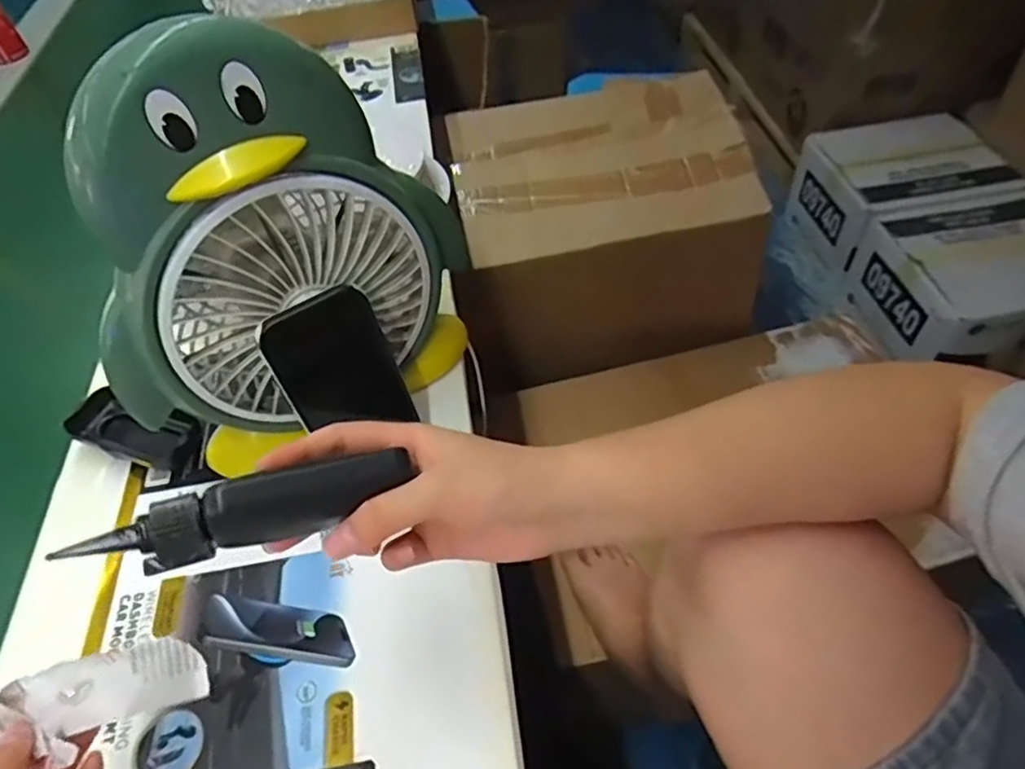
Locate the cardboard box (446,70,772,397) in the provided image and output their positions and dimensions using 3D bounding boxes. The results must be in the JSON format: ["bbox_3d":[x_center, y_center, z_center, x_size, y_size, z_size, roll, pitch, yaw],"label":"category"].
[{"bbox_3d":[0.114,-0.248,1.003,0.440,0.323,0.394,-10,50,-2],"label":"cardboard box"}]

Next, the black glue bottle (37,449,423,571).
[{"bbox_3d":[-0.114,0.054,0.280,0.137,0.031,0.022,-14,51,-14],"label":"black glue bottle"}]

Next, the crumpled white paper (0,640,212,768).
[{"bbox_3d":[-0.202,0.157,0.321,0.090,0.013,0.045,-3,46,-30],"label":"crumpled white paper"}]

